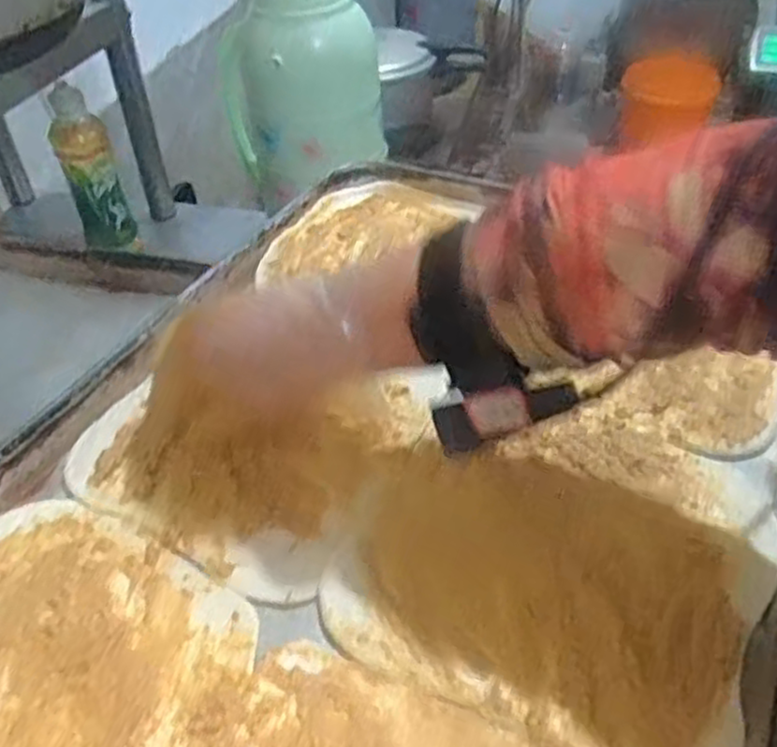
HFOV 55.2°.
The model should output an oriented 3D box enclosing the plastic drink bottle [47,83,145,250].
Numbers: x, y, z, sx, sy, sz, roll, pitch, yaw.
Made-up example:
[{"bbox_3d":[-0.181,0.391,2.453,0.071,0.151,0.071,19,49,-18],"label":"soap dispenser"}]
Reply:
[{"bbox_3d":[-0.377,-0.254,0.945,0.067,0.204,0.060,-16,45,-13],"label":"plastic drink bottle"}]

